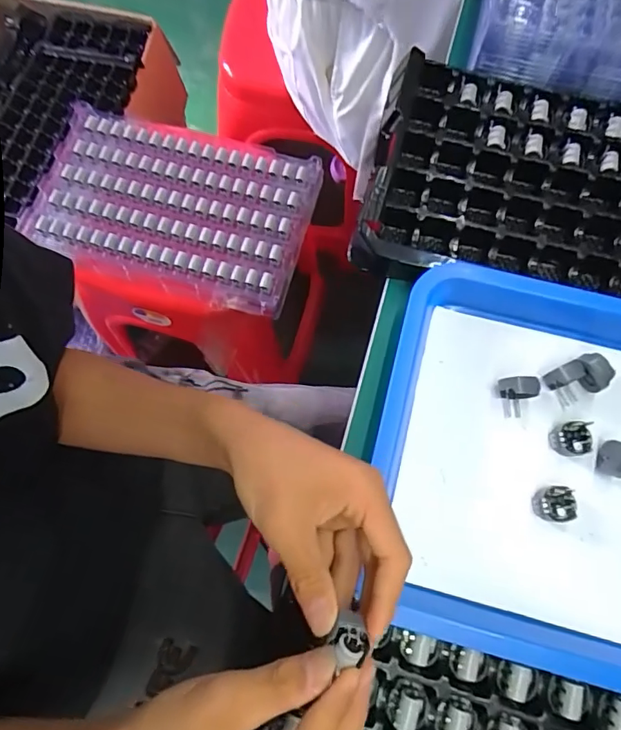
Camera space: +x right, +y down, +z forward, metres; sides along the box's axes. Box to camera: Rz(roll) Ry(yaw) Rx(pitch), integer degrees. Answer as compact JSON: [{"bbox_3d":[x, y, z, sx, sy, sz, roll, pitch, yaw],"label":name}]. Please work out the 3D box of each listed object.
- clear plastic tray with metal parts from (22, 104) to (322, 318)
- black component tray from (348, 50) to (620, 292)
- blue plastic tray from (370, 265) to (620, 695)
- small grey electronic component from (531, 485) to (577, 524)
[{"bbox_3d":[-0.191,-0.220,0.680,0.368,0.026,0.242,13,75,3],"label":"clear plastic tray with metal parts"},{"bbox_3d":[0.230,-0.138,0.407,0.351,0.029,0.193,14,75,3],"label":"black component tray"},{"bbox_3d":[0.223,0.083,0.348,0.339,0.032,0.260,14,75,3],"label":"blue plastic tray"},{"bbox_3d":[0.176,0.101,0.351,0.026,0.015,0.026,0,74,-1],"label":"small grey electronic component"}]

